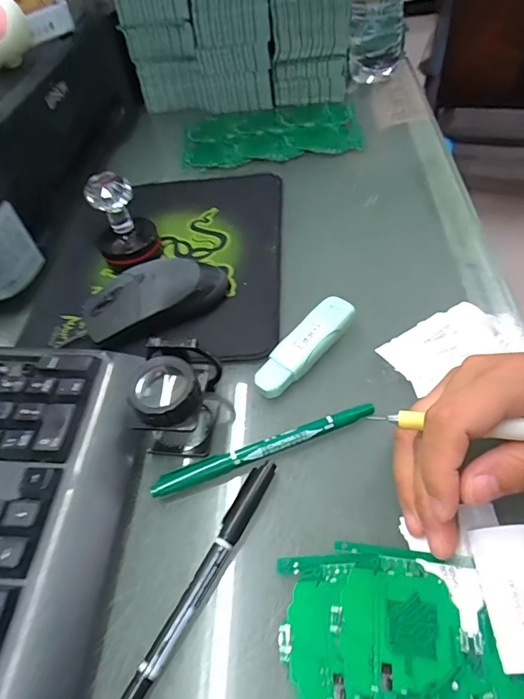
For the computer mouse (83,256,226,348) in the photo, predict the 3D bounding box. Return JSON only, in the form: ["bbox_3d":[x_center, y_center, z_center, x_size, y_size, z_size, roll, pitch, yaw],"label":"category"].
[{"bbox_3d":[-0.081,-0.044,0.338,0.111,0.032,0.051,-24,53,-11],"label":"computer mouse"}]

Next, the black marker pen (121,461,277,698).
[{"bbox_3d":[-0.031,0.115,0.219,0.013,0.012,0.138,21,58,23],"label":"black marker pen"}]

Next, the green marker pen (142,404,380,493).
[{"bbox_3d":[0.003,0.057,0.259,0.137,0.009,0.011,-20,52,-8],"label":"green marker pen"}]

